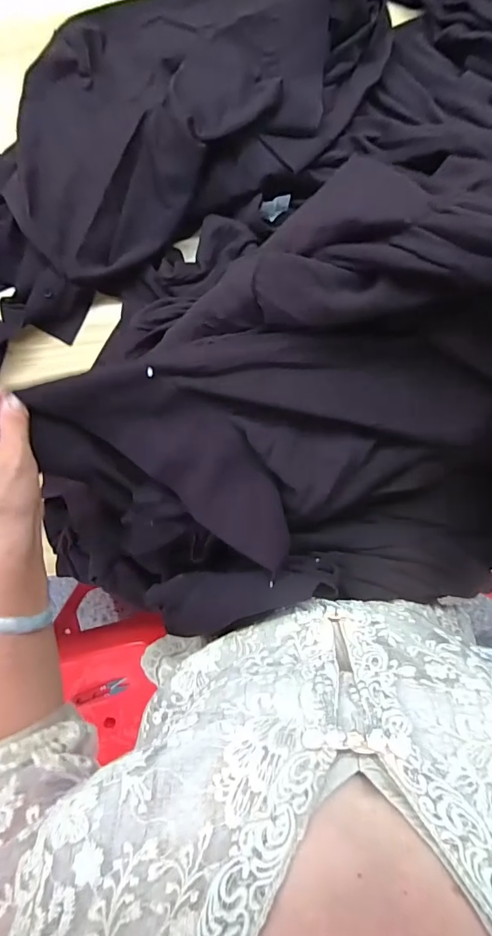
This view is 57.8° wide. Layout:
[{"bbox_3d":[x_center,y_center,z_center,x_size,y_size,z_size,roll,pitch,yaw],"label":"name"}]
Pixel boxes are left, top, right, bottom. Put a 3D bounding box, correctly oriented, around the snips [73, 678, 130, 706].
[{"bbox_3d":[-0.282,0.436,0.868,0.099,0.010,0.029,-14,97,-16],"label":"snips"}]

